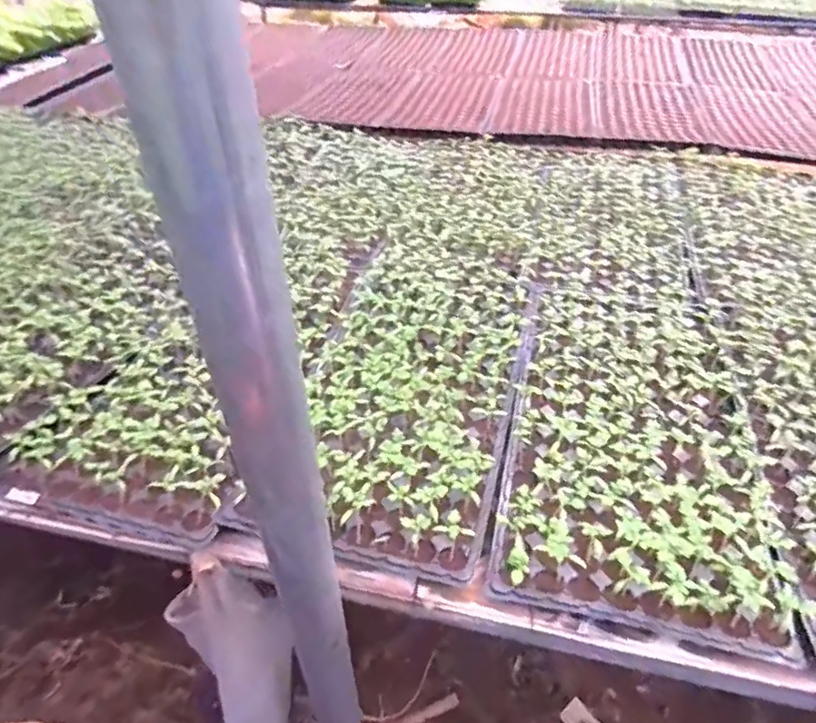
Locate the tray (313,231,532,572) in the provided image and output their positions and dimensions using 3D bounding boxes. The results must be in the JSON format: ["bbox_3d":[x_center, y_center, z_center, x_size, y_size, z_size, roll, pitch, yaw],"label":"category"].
[{"bbox_3d":[0.011,0.001,0.846,0.287,0.063,0.621,10,43,12],"label":"tray"}]

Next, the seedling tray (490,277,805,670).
[{"bbox_3d":[0.285,0.083,0.739,0.287,0.069,0.518,9,43,11],"label":"seedling tray"}]

